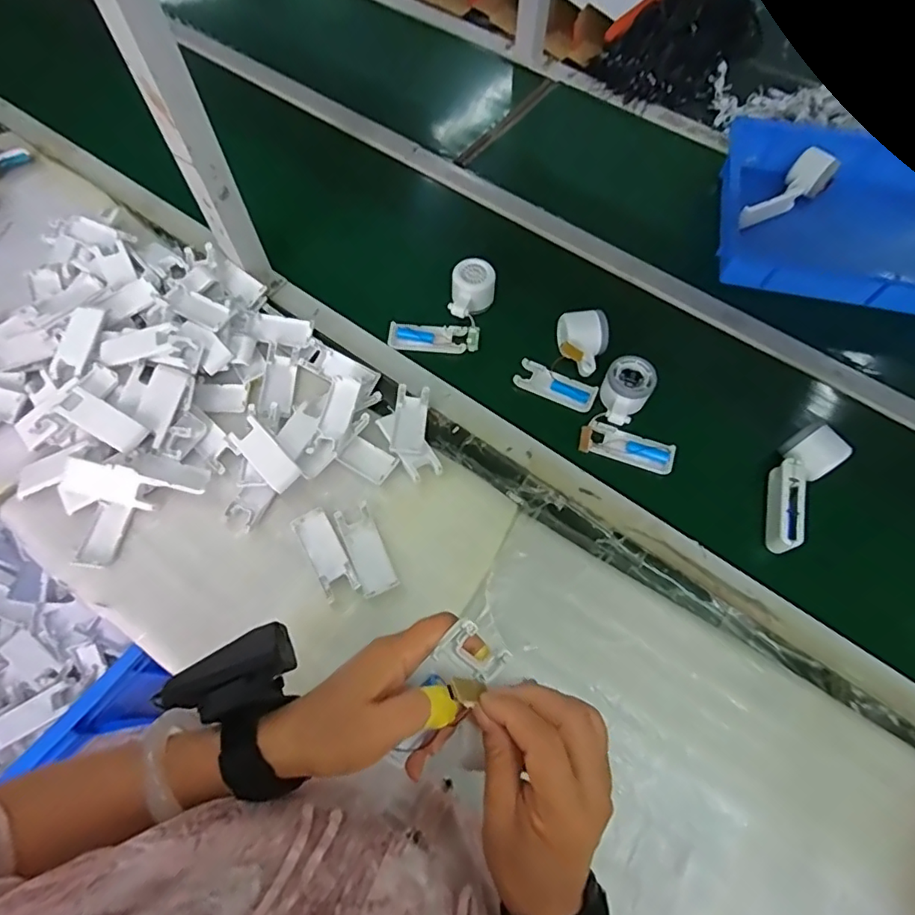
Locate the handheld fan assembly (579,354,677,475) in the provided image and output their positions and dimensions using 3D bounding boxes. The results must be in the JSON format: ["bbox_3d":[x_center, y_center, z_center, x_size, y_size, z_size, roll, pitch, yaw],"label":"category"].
[{"bbox_3d":[0.222,-0.056,0.664,0.110,0.045,0.124,17,65,8],"label":"handheld fan assembly"}]

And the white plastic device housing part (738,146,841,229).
[{"bbox_3d":[0.490,-0.394,0.819,0.173,0.050,0.057,-38,70,-2],"label":"white plastic device housing part"}]

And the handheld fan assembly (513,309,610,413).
[{"bbox_3d":[0.145,-0.135,0.705,0.105,0.059,0.120,22,66,10],"label":"handheld fan assembly"}]

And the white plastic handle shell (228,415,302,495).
[{"bbox_3d":[-0.225,-0.001,0.636,0.037,0.021,0.098,-41,71,-18],"label":"white plastic handle shell"}]

